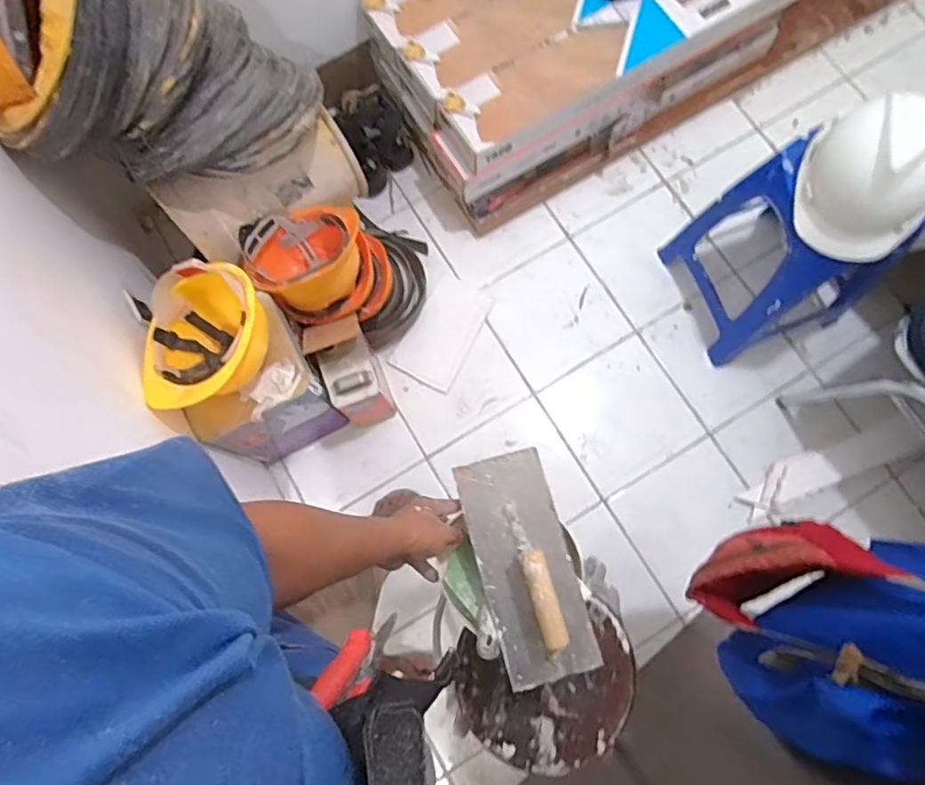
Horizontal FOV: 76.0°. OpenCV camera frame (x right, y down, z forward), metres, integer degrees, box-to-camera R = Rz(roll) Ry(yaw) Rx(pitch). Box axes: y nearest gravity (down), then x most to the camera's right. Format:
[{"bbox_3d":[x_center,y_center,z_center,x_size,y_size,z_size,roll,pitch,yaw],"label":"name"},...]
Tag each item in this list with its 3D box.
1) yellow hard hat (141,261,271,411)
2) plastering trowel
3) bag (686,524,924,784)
[{"bbox_3d":[-0.453,-0.089,1.061,0.193,0.171,0.264,21,80,3],"label":"yellow hard hat"},{"bbox_3d":[0.074,0.198,0.679,0.106,0.069,0.254,-15,75,-4],"label":"plastering trowel"},{"bbox_3d":[0.465,0.264,0.606,0.260,0.574,0.238,7,79,0],"label":"bag"}]

